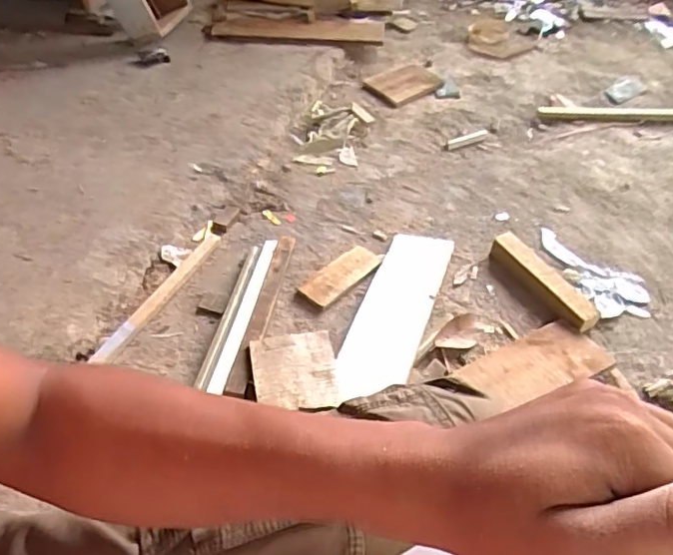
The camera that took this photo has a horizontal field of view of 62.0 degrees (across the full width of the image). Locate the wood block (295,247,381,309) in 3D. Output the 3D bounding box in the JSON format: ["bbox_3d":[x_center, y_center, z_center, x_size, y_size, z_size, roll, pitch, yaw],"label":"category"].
[{"bbox_3d":[0.010,-0.007,1.059,0.176,0.012,0.072,-35,56,-29],"label":"wood block"}]

